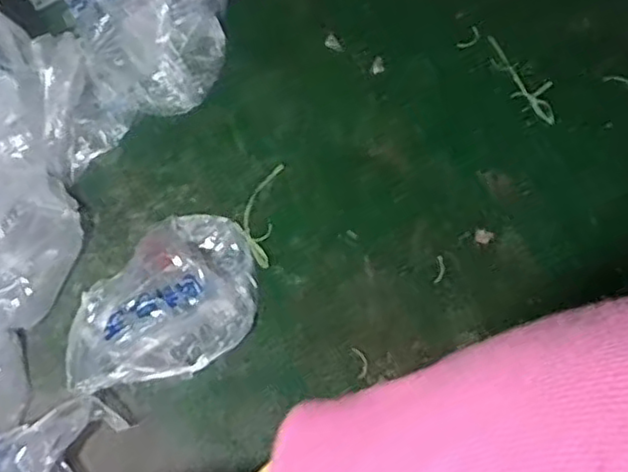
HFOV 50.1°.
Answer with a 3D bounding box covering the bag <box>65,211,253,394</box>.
[{"bbox_3d":[-0.227,0.105,1.044,0.219,0.107,0.341,40,71,15],"label":"bag"}]

